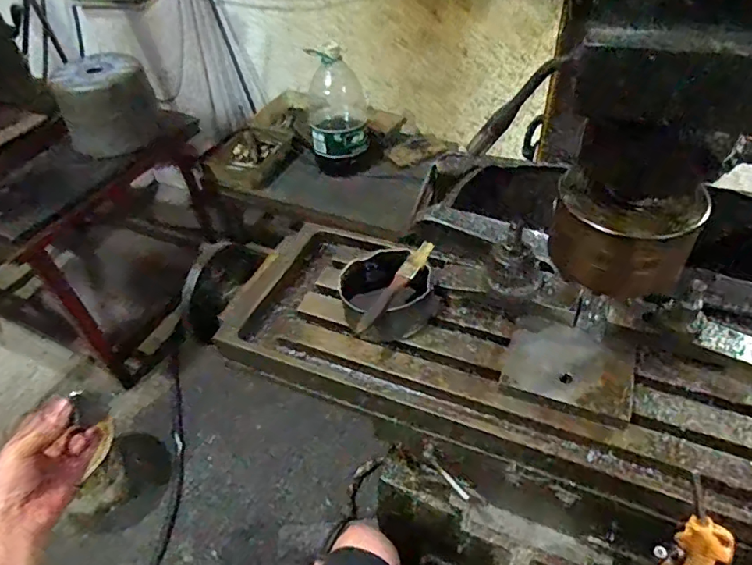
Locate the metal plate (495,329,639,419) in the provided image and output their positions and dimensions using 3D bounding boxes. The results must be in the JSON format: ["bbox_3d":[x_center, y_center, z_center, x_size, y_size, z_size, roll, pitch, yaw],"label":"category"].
[{"bbox_3d":[0.206,0.087,0.546,0.127,0.012,0.096,14,49,17],"label":"metal plate"}]

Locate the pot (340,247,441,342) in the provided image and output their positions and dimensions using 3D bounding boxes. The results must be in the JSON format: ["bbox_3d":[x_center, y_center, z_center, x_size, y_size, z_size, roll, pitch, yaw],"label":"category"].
[{"bbox_3d":[0.012,0.018,0.612,0.106,0.056,0.105,-2,46,2],"label":"pot"}]

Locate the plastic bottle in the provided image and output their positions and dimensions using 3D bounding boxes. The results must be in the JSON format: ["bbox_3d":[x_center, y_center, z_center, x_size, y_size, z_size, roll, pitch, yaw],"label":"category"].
[{"bbox_3d":[-0.117,-0.543,1.515,0.175,0.287,0.199,-7,46,-3],"label":"plastic bottle"}]

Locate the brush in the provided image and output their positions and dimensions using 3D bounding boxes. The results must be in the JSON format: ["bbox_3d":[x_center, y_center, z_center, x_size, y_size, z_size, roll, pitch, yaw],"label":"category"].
[{"bbox_3d":[0.023,0.003,0.591,0.020,0.023,0.143,28,54,27],"label":"brush"}]

